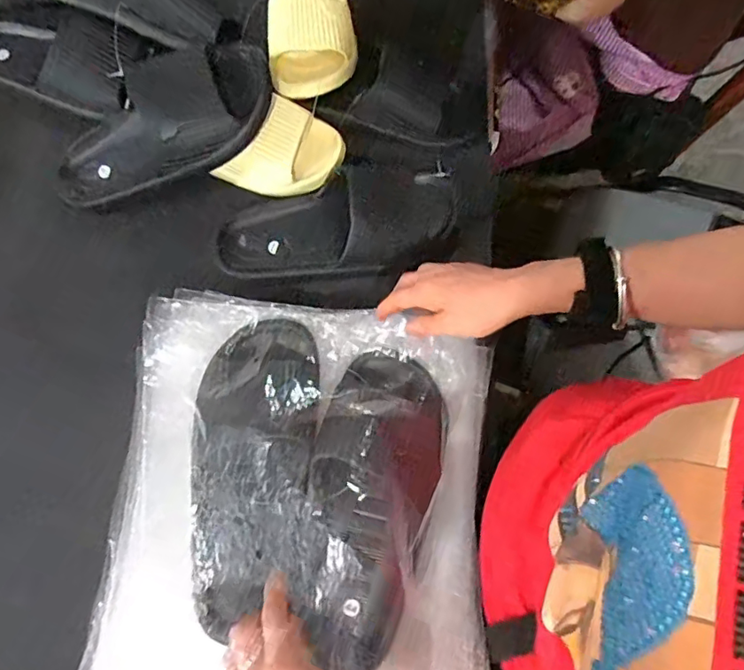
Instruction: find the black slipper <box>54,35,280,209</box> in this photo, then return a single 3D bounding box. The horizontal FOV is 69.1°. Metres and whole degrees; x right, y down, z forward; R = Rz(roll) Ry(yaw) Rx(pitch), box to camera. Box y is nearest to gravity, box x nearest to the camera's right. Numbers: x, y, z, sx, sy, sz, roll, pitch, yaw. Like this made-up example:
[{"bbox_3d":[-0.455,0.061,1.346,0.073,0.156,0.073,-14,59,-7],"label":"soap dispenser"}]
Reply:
[{"bbox_3d":[-0.239,-0.236,0.592,0.253,0.087,0.129,-18,72,14],"label":"black slipper"}]

